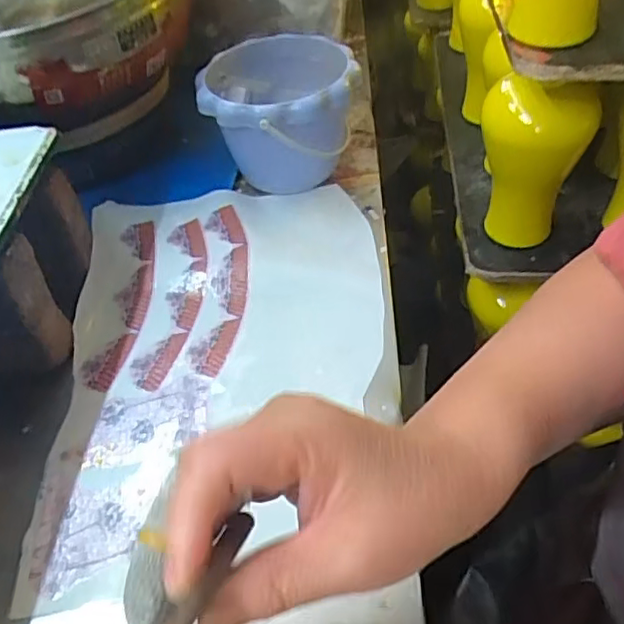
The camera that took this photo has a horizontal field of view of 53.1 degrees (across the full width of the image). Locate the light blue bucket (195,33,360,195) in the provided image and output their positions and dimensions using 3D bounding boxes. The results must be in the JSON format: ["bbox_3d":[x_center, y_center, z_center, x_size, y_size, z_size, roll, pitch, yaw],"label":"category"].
[{"bbox_3d":[-0.030,-0.195,0.655,0.151,0.123,0.159,-4,47,4],"label":"light blue bucket"}]

